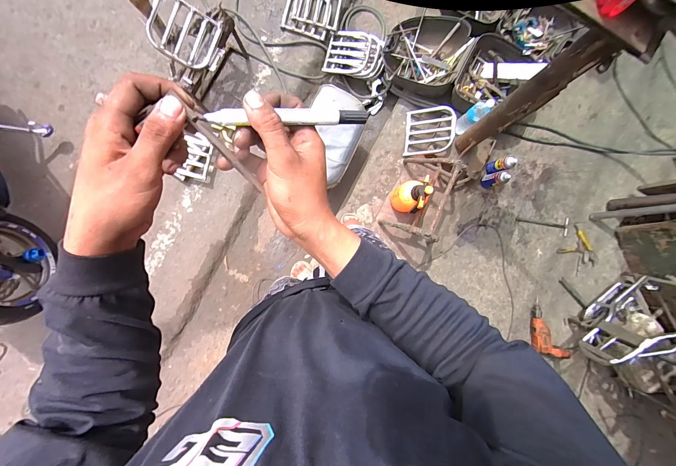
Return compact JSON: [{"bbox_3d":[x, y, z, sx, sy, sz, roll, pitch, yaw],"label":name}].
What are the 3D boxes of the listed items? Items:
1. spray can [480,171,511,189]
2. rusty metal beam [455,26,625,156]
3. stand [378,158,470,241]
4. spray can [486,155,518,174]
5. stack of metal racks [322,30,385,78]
[{"bbox_3d":[0.791,-0.271,1.457,0.066,0.164,0.075,-18,89,-5],"label":"spray can"},{"bbox_3d":[0.638,-0.453,1.090,0.068,0.730,0.096,-38,91,-5],"label":"rusty metal beam"},{"bbox_3d":[0.438,-0.176,1.362,0.326,0.302,0.431,27,86,-3],"label":"stand"},{"bbox_3d":[0.818,-0.342,1.466,0.063,0.177,0.074,-23,90,-5],"label":"spray can"},{"bbox_3d":[0.098,-0.990,1.595,0.310,0.095,0.238,14,87,-4],"label":"stack of metal racks"}]

